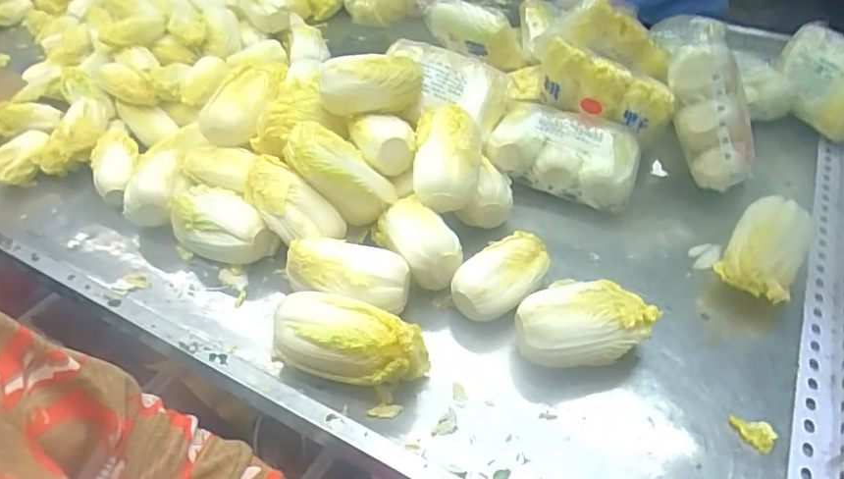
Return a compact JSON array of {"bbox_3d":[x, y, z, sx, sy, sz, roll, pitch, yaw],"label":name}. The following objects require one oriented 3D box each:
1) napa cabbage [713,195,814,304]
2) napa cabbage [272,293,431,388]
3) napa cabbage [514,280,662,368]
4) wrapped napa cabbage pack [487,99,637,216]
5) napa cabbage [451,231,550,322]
[{"bbox_3d":[0.372,0.013,0.600,0.071,0.085,0.121,30,51,30],"label":"napa cabbage"},{"bbox_3d":[-0.068,0.101,0.531,0.139,0.071,0.063,10,44,13],"label":"napa cabbage"},{"bbox_3d":[0.157,0.086,0.541,0.128,0.075,0.065,2,43,5],"label":"napa cabbage"},{"bbox_3d":[0.195,-0.122,0.757,0.191,0.076,0.136,17,46,20],"label":"wrapped napa cabbage pack"},{"bbox_3d":[0.089,0.041,0.600,0.124,0.060,0.068,-30,49,-26],"label":"napa cabbage"}]

